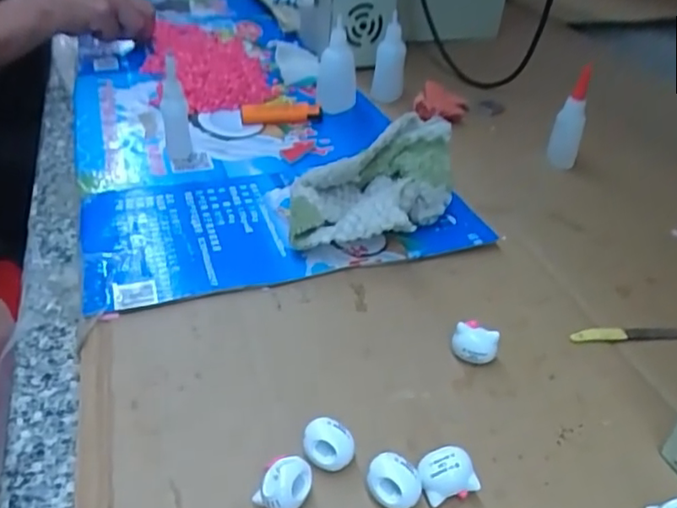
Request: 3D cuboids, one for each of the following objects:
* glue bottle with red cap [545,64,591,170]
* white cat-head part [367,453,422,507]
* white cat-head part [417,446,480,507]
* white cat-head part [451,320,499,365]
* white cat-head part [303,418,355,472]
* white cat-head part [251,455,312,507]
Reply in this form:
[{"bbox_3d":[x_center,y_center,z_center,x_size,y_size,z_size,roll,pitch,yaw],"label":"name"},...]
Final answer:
[{"bbox_3d":[0.210,-0.120,0.547,0.023,0.092,0.019,6,37,3],"label":"glue bottle with red cap"},{"bbox_3d":[0.026,0.108,0.281,0.024,0.022,0.019,14,38,14],"label":"white cat-head part"},{"bbox_3d":[0.050,0.105,0.285,0.025,0.023,0.019,-7,38,-14],"label":"white cat-head part"},{"bbox_3d":[0.080,0.053,0.354,0.024,0.022,0.015,19,40,20],"label":"white cat-head part"},{"bbox_3d":[-0.005,0.094,0.294,0.024,0.020,0.018,6,37,4],"label":"white cat-head part"},{"bbox_3d":[-0.025,0.107,0.277,0.021,0.019,0.024,19,40,20],"label":"white cat-head part"}]

